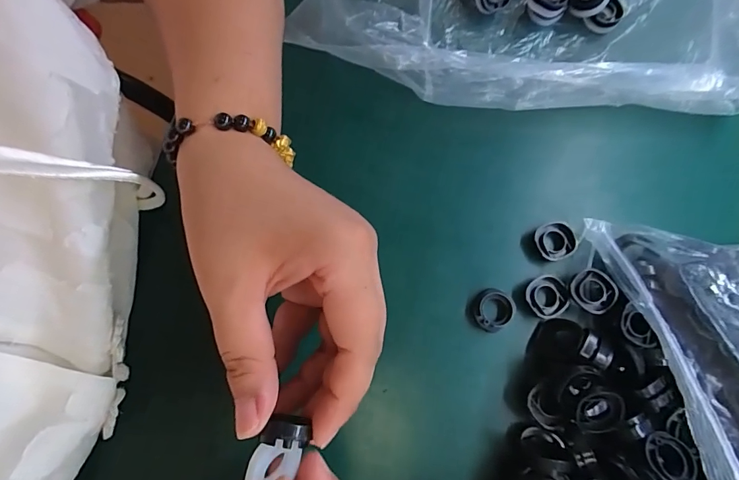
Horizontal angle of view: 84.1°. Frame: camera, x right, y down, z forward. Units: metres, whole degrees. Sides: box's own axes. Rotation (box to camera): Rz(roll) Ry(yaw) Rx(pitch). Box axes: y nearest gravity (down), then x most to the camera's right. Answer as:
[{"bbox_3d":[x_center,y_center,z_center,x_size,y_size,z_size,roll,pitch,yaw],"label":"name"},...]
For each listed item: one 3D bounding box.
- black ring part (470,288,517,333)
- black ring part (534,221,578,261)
[{"bbox_3d":[0.077,0.043,0.255,0.025,0.010,0.025,0,76,0],"label":"black ring part"},{"bbox_3d":[0.120,0.001,0.266,0.025,0.011,0.025,0,76,0],"label":"black ring part"}]

